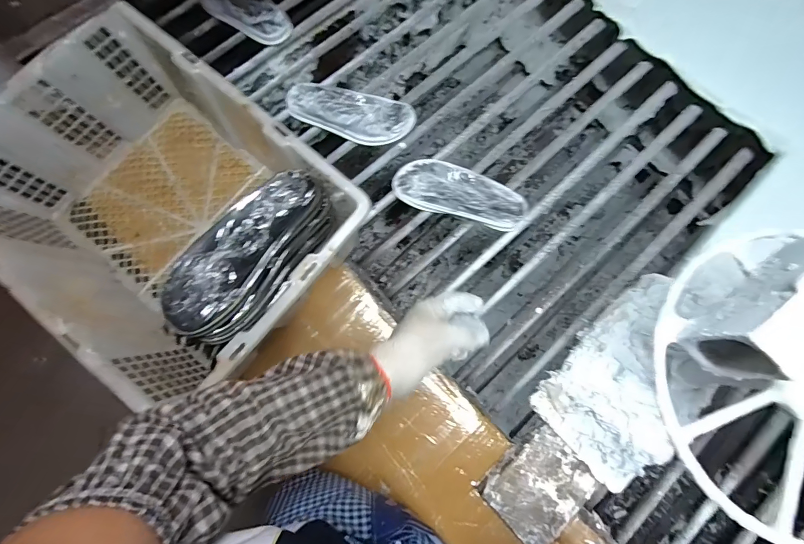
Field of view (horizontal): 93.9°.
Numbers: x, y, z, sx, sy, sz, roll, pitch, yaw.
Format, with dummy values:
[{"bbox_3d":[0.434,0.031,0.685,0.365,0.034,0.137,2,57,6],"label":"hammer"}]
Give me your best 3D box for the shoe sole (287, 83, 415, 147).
[{"bbox_3d":[-0.097,-0.298,0.708,0.238,0.028,0.091,16,78,2],"label":"shoe sole"}]

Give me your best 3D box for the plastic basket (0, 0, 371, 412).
[{"bbox_3d":[-0.331,-0.085,0.548,0.486,0.200,0.346,39,80,7],"label":"plastic basket"}]

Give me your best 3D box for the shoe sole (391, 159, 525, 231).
[{"bbox_3d":[0.106,-0.146,0.673,0.233,0.026,0.094,15,78,2],"label":"shoe sole"}]

